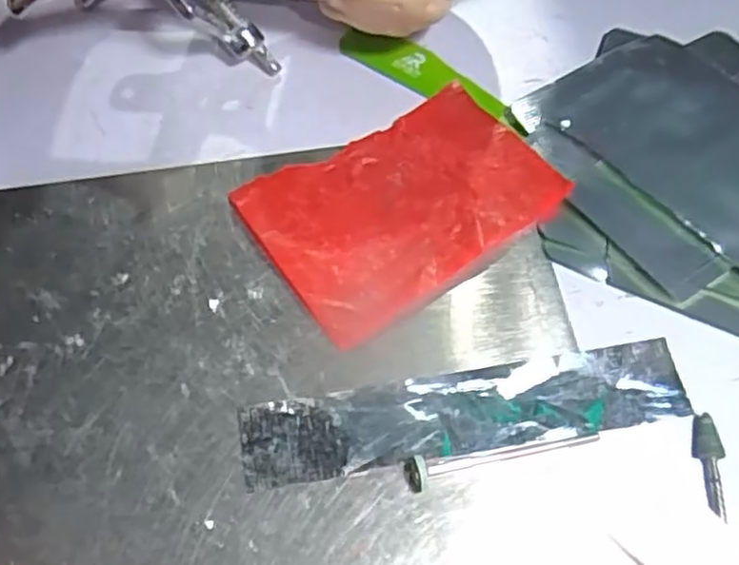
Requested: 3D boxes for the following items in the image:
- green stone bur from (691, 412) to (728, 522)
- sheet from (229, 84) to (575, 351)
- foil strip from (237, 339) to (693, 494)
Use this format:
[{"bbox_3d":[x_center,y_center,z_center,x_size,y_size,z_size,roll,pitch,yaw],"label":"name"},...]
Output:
[{"bbox_3d":[0.080,0.043,0.165,0.006,0.006,0.024,3,62,4],"label":"green stone bur"},{"bbox_3d":[0.010,-0.024,0.202,0.081,0.004,0.056,-32,65,-14],"label":"sheet"},{"bbox_3d":[0.024,0.032,0.174,0.109,0.004,0.020,-9,61,-3],"label":"foil strip"}]

